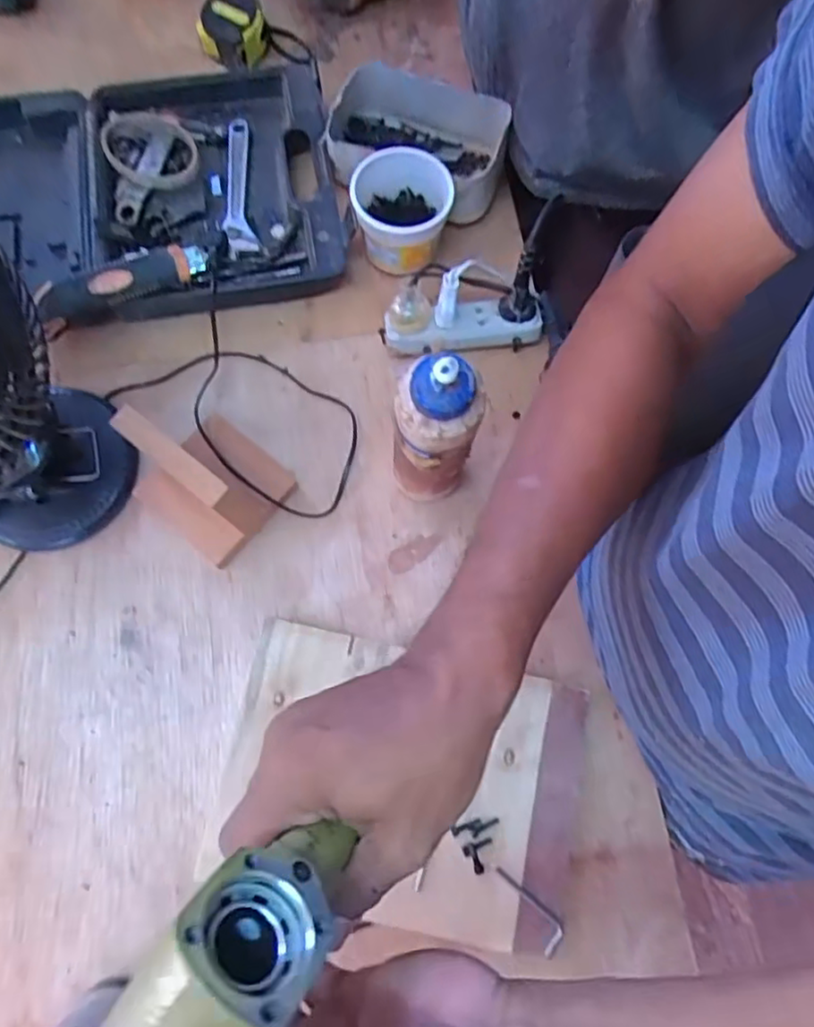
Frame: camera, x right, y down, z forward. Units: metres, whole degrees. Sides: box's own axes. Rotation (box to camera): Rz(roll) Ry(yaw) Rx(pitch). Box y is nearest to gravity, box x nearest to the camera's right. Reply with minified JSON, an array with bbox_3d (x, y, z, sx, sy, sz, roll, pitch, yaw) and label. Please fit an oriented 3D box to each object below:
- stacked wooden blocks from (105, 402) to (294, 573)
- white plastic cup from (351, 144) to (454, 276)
[{"bbox_3d":[-0.165,-0.035,0.510,0.106,0.119,0.104,38,77,8],"label":"stacked wooden blocks"},{"bbox_3d":[-0.004,-0.290,0.613,0.088,0.080,0.094,1,75,-5],"label":"white plastic cup"}]

